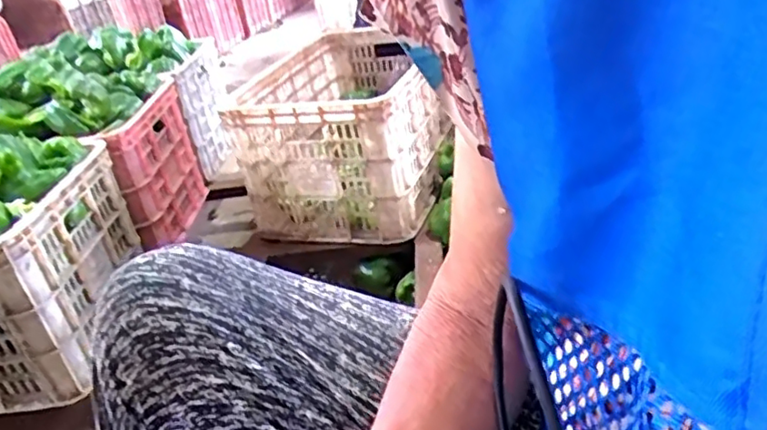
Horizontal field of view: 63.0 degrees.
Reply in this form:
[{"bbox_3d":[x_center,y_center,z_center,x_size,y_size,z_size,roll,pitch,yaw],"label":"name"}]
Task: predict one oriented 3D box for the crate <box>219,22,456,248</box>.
[{"bbox_3d":[-0.054,-0.205,1.367,0.359,0.271,0.568,0,29,14],"label":"crate"}]

